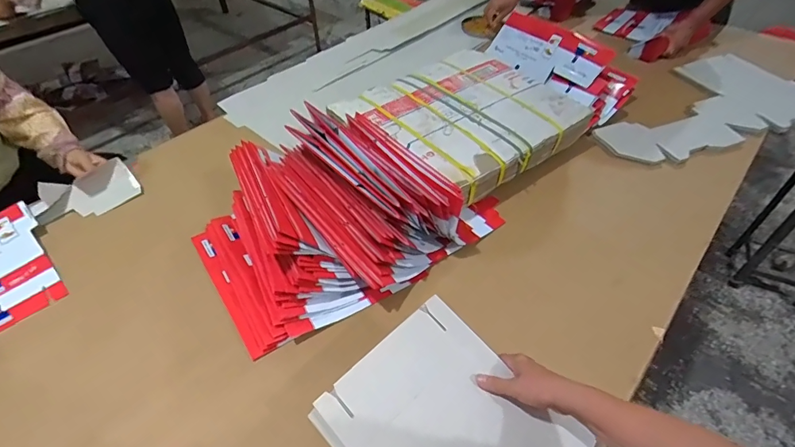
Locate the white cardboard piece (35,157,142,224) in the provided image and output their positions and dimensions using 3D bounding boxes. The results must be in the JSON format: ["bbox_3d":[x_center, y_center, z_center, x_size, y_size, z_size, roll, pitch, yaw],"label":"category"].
[{"bbox_3d":[-0.719,-0.070,0.981,0.202,0.027,0.104,-31,88,-31],"label":"white cardboard piece"}]

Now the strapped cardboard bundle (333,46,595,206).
[{"bbox_3d":[0.169,-0.280,1.100,0.534,0.077,0.475,-31,53,-25],"label":"strapped cardboard bundle"}]

